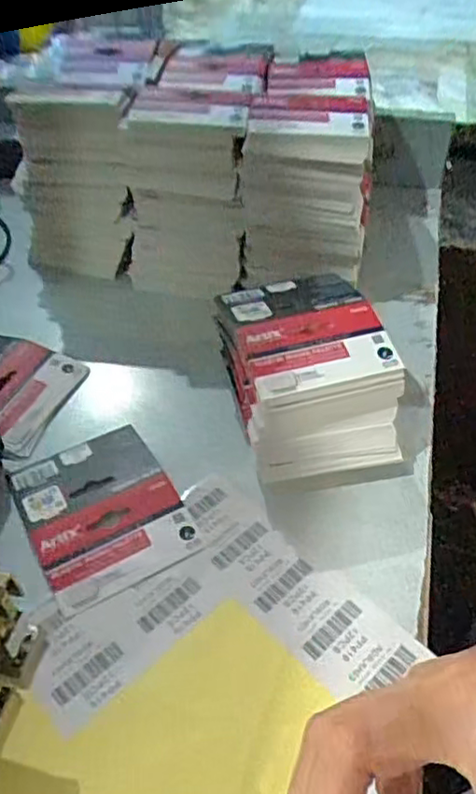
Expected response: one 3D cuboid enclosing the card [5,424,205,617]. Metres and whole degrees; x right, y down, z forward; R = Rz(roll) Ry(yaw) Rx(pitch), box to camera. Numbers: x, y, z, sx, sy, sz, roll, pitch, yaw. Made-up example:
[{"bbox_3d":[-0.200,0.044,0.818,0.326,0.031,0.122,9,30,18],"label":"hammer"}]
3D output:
[{"bbox_3d":[-0.095,0.075,0.438,0.098,0.007,0.126,-23,49,-20],"label":"card"}]

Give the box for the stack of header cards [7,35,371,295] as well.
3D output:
[{"bbox_3d":[-0.034,-0.225,0.641,0.313,0.169,0.209,8,45,9],"label":"stack of header cards"}]

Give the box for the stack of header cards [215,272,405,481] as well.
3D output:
[{"bbox_3d":[0.045,-0.015,0.475,0.109,0.093,0.147,-12,45,-12],"label":"stack of header cards"}]

